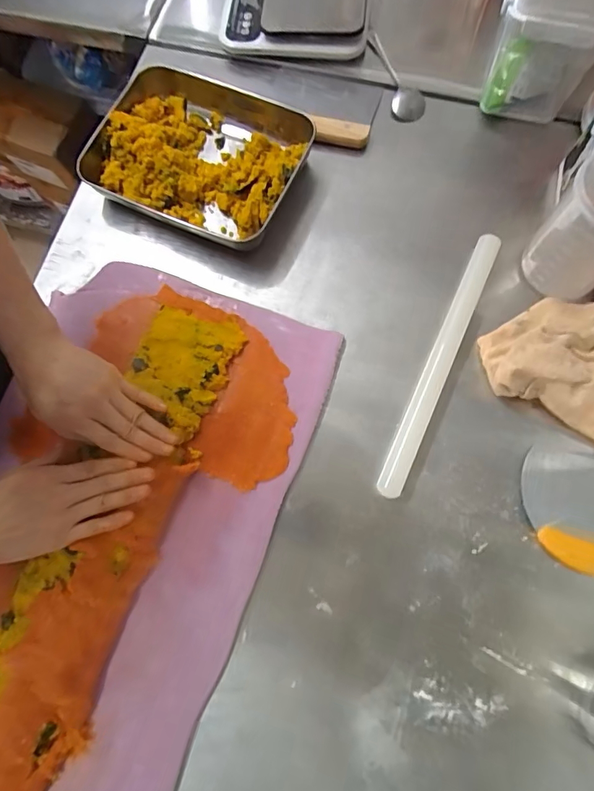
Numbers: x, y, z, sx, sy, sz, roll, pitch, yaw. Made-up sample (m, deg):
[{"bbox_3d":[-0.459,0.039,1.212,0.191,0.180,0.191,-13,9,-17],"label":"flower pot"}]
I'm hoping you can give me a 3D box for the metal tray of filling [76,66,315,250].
[{"bbox_3d":[-0.128,-0.306,0.573,0.256,0.050,0.199,26,77,9],"label":"metal tray of filling"}]

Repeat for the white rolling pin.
[{"bbox_3d":[0.162,-0.038,0.499,0.031,0.028,0.322,24,77,8],"label":"white rolling pin"}]

